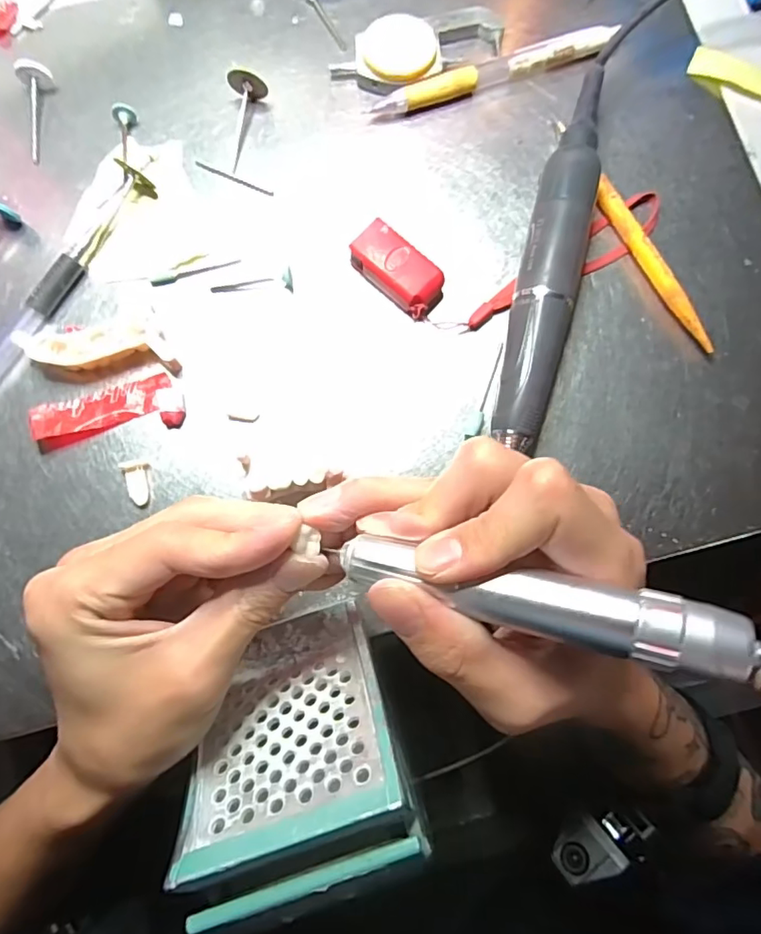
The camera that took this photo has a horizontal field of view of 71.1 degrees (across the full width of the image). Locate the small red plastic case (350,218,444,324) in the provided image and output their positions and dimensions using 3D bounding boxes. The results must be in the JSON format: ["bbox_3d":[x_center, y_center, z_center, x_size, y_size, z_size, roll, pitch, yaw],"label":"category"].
[{"bbox_3d":[0.008,-0.091,0.251,0.045,0.019,0.024,42,82,6],"label":"small red plastic case"}]

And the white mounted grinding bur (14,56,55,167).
[{"bbox_3d":[-0.174,-0.179,0.270,0.014,0.018,0.046,-4,80,-2],"label":"white mounted grinding bur"}]

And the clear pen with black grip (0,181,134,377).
[{"bbox_3d":[-0.163,-0.072,0.248,0.015,0.012,0.156,28,81,4],"label":"clear pen with black grip"}]

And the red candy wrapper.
[{"bbox_3d":[-0.123,-0.025,0.242,0.065,0.010,0.025,-14,81,-3],"label":"red candy wrapper"}]

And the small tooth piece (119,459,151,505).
[{"bbox_3d":[-0.108,0.007,0.239,0.011,0.006,0.020,-19,81,-4],"label":"small tooth piece"}]

